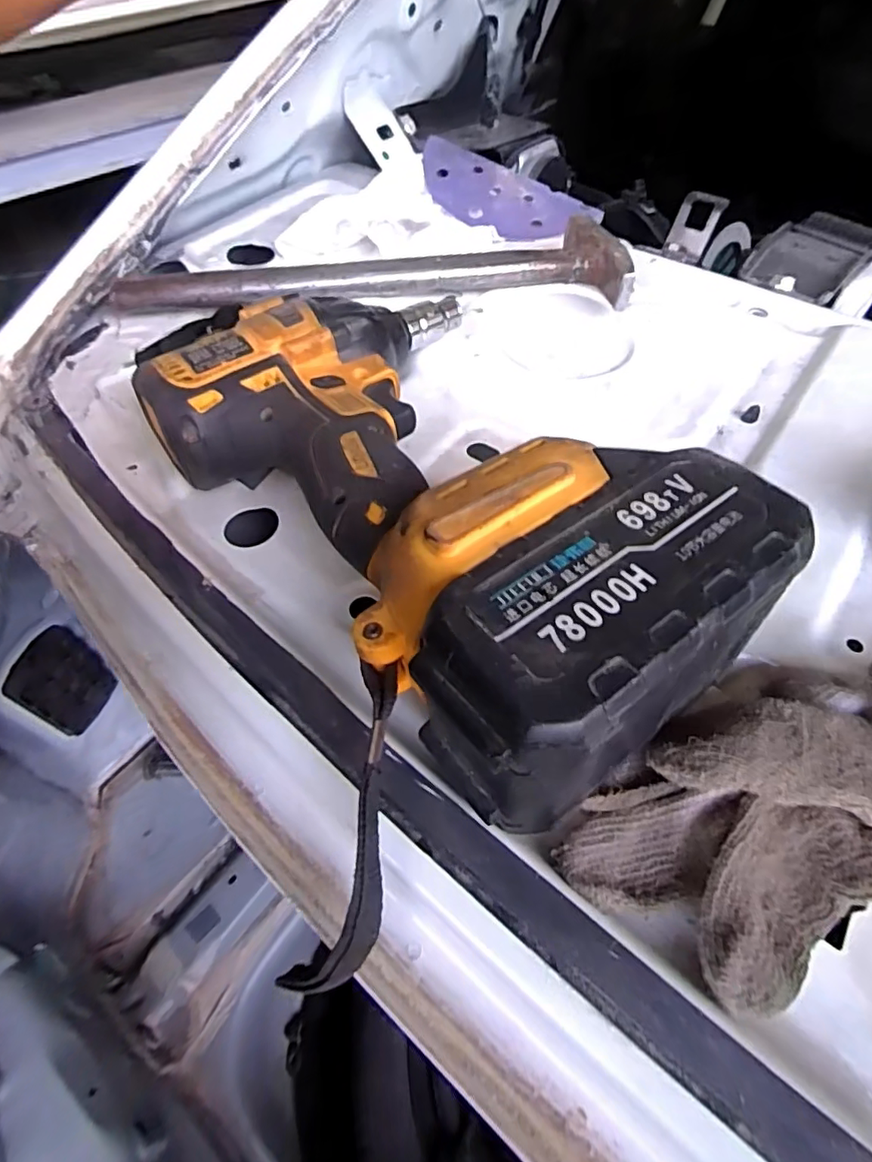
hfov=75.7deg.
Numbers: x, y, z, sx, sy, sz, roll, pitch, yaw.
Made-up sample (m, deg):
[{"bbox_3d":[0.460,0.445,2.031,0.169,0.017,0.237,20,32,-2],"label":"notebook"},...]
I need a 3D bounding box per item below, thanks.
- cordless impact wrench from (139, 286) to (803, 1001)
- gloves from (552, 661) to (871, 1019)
[{"bbox_3d":[-0.013,-0.036,0.204,0.152,0.066,0.237,-26,58,-16],"label":"cordless impact wrench"},{"bbox_3d":[0.114,0.062,0.163,0.151,0.034,0.076,-18,56,4],"label":"gloves"}]

